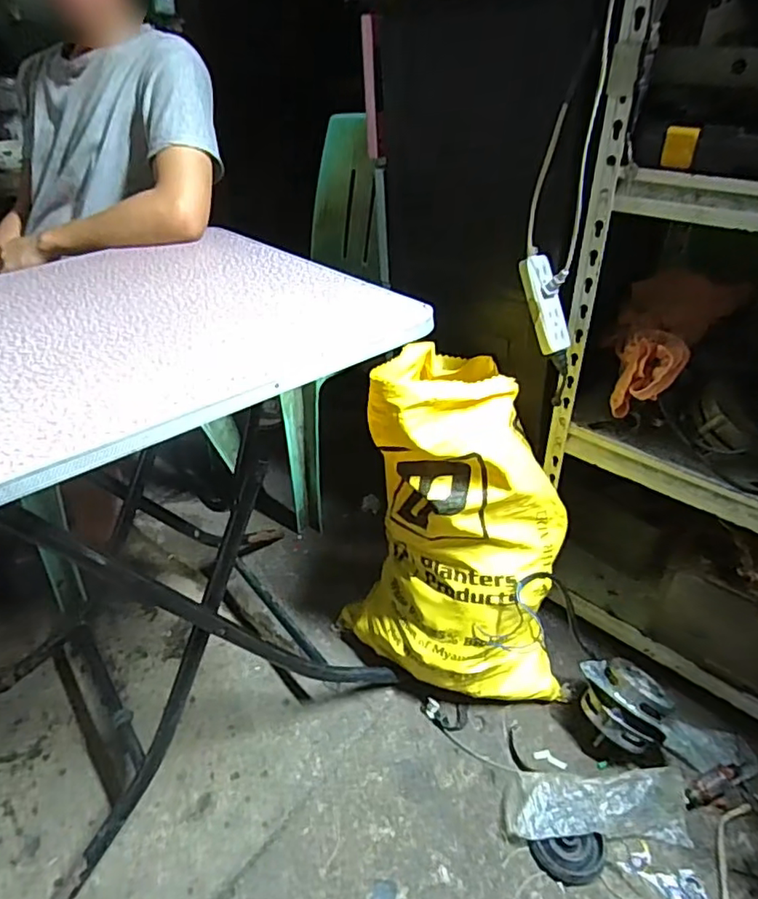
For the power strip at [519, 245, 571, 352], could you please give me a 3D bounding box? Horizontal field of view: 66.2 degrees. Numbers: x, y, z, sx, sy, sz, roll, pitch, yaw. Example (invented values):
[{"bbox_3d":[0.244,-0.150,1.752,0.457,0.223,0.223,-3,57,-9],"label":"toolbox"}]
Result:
[{"bbox_3d":[0.236,-0.211,0.827,0.036,0.146,0.032,-19,6,-23],"label":"power strip"}]

